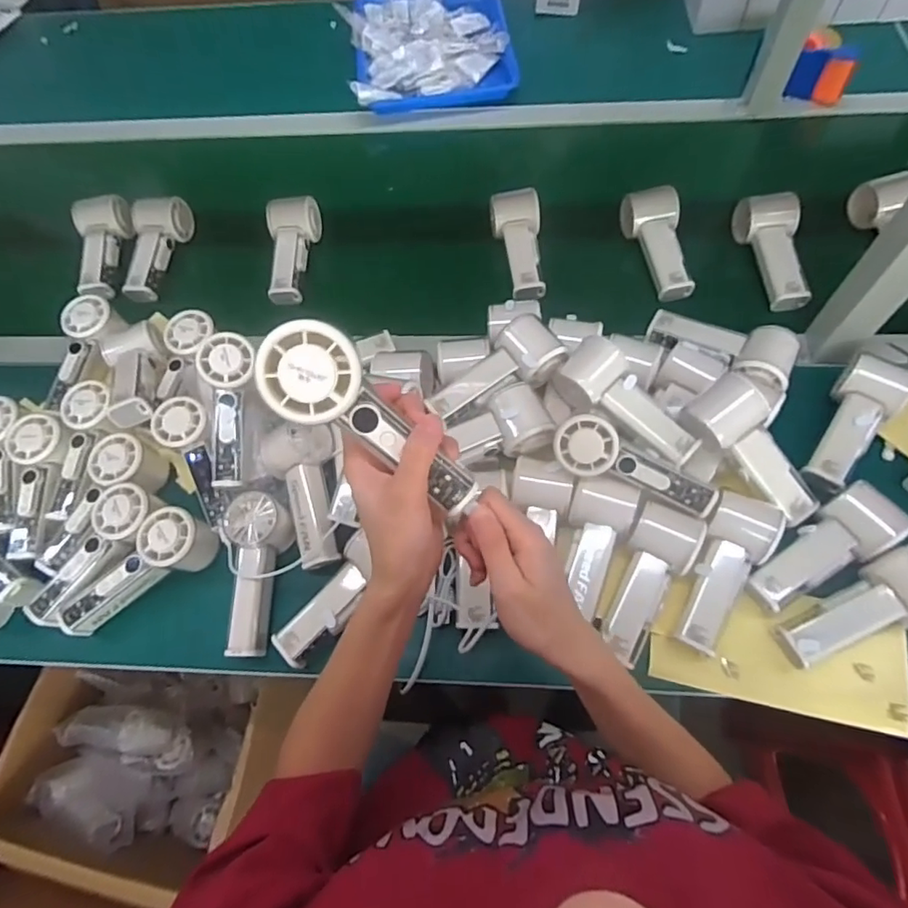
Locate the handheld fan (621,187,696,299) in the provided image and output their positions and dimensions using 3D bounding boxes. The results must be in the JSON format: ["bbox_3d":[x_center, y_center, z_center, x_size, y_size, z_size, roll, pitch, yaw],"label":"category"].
[{"bbox_3d":[0.261,-0.268,0.693,0.057,0.047,0.148,-13,63,-3],"label":"handheld fan"}]

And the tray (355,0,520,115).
[{"bbox_3d":[-0.040,-0.698,0.938,0.260,0.046,0.323,-8,63,0],"label":"tray"}]

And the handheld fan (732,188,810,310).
[{"bbox_3d":[0.395,-0.249,0.680,0.060,0.047,0.154,-4,63,2],"label":"handheld fan"}]

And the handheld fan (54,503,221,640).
[{"bbox_3d":[-0.308,0.116,0.553,0.161,0.055,0.057,-39,67,-1],"label":"handheld fan"}]

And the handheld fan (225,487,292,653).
[{"bbox_3d":[-0.193,0.116,0.538,0.052,0.049,0.147,-4,63,2],"label":"handheld fan"}]

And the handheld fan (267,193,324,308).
[{"bbox_3d":[-0.215,-0.266,0.738,0.059,0.069,0.149,-2,63,3],"label":"handheld fan"}]

